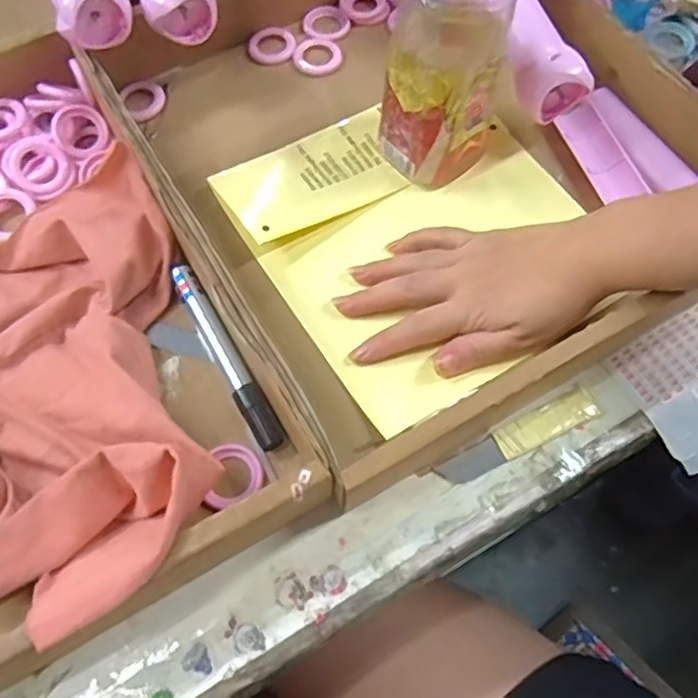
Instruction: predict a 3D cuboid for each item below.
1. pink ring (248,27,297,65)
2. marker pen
[{"bbox_3d":[-0.061,-0.239,0.528,0.037,0.005,0.033,-5,67,-3],"label":"pink ring"},{"bbox_3d":[-0.076,0.002,0.403,0.016,0.012,0.134,-28,70,-13],"label":"marker pen"}]

